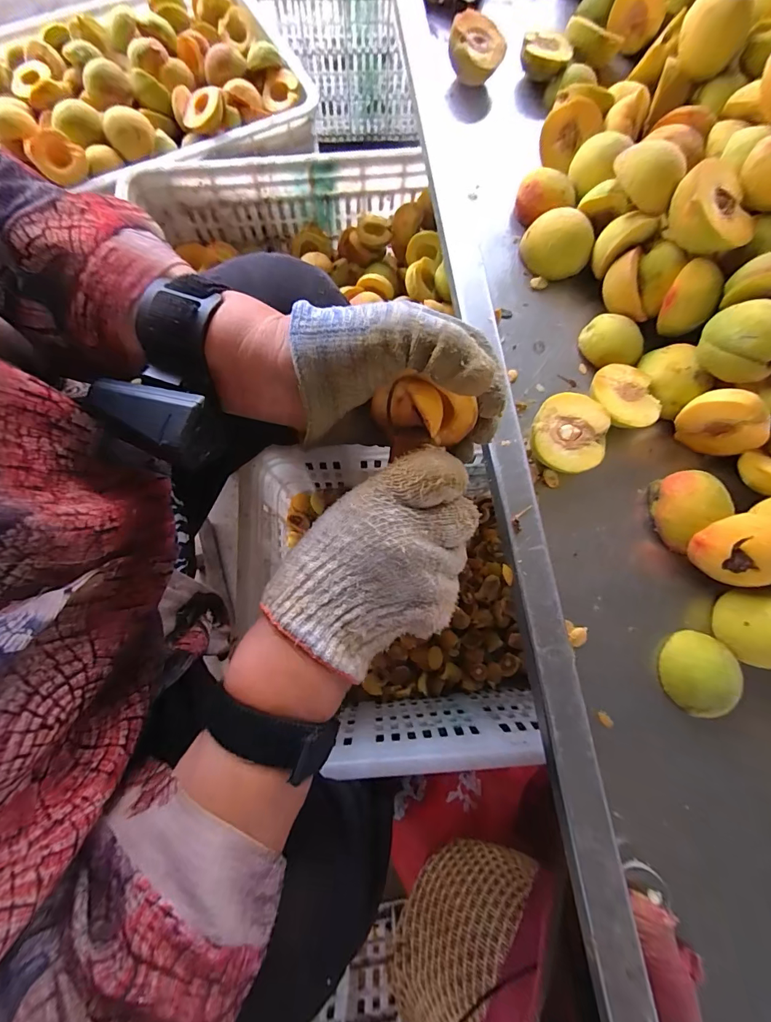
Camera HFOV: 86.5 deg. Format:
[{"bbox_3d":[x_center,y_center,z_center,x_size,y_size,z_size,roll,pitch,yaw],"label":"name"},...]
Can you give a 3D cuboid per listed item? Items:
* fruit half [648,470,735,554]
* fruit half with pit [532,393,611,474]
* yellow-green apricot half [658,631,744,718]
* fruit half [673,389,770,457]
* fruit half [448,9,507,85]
[{"bbox_3d":[0.245,-0.001,0.329,0.043,0.034,0.062,7,77,1],"label":"fruit half"},{"bbox_3d":[0.148,-0.059,0.341,0.057,0.040,0.060,0,77,-1],"label":"fruit half with pit"},{"bbox_3d":[0.235,0.121,0.304,0.046,0.023,0.058,11,77,2],"label":"yellow-green apricot half"},{"bbox_3d":[0.276,-0.074,0.336,0.060,0.057,0.024,29,78,6],"label":"fruit half"},{"bbox_3d":[0.098,-0.494,0.438,0.044,0.037,0.049,-38,80,-9],"label":"fruit half"}]

